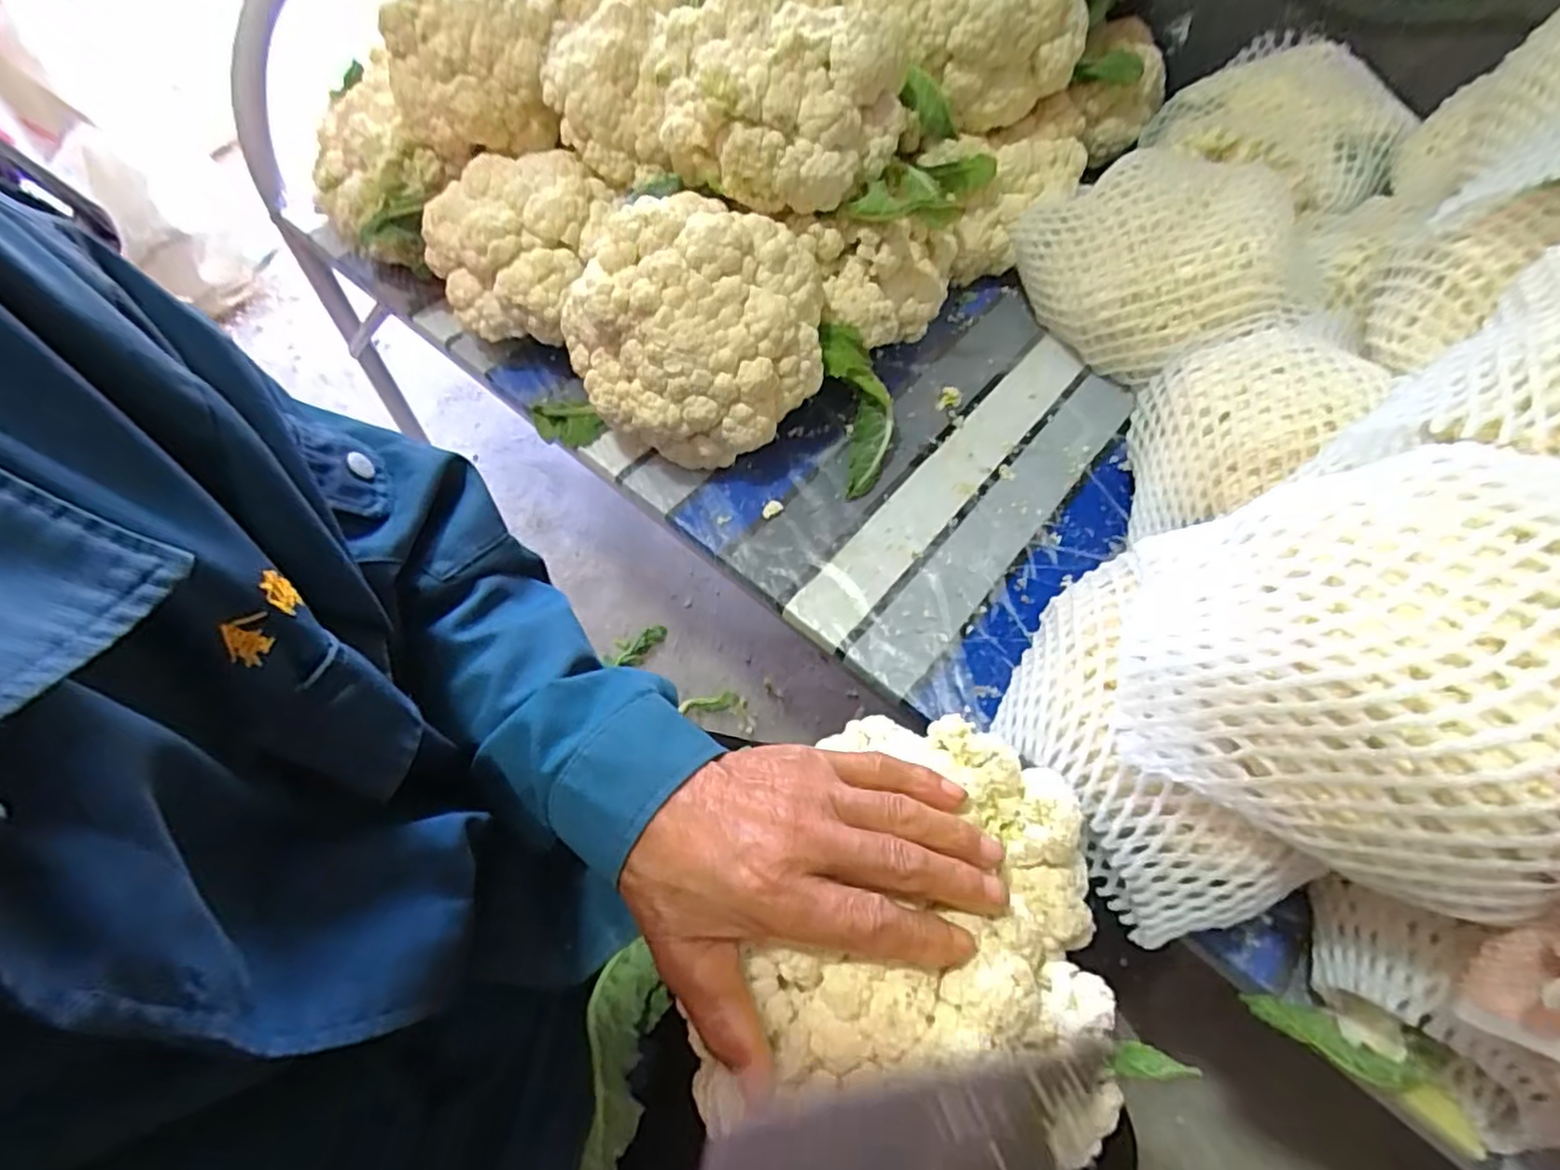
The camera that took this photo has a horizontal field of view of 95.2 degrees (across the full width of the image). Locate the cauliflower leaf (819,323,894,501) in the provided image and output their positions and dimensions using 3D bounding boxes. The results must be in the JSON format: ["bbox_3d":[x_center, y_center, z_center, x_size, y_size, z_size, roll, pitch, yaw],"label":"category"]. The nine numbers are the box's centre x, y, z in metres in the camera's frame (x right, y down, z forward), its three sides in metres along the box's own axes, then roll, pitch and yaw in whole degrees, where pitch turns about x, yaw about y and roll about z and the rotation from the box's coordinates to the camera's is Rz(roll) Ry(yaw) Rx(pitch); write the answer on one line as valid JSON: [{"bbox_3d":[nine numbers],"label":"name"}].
[{"bbox_3d":[0.063,-0.139,0.562,0.049,0.027,0.130,-14,101,-11],"label":"cauliflower leaf"}]

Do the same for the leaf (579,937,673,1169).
[{"bbox_3d":[-0.073,0.213,0.321,0.036,0.028,0.093,3,36,-1],"label":"leaf"}]

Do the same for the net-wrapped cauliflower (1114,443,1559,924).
[{"bbox_3d":[0.247,0.017,0.304,0.154,0.124,0.168,1,59,-2],"label":"net-wrapped cauliflower"}]

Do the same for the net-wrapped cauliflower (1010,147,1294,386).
[{"bbox_3d":[0.305,-0.272,0.613,0.204,0.143,0.155,21,60,10],"label":"net-wrapped cauliflower"}]

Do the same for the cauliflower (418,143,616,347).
[{"bbox_3d":[-0.214,-0.280,0.572,0.136,0.092,0.128,15,59,7],"label":"cauliflower"}]

